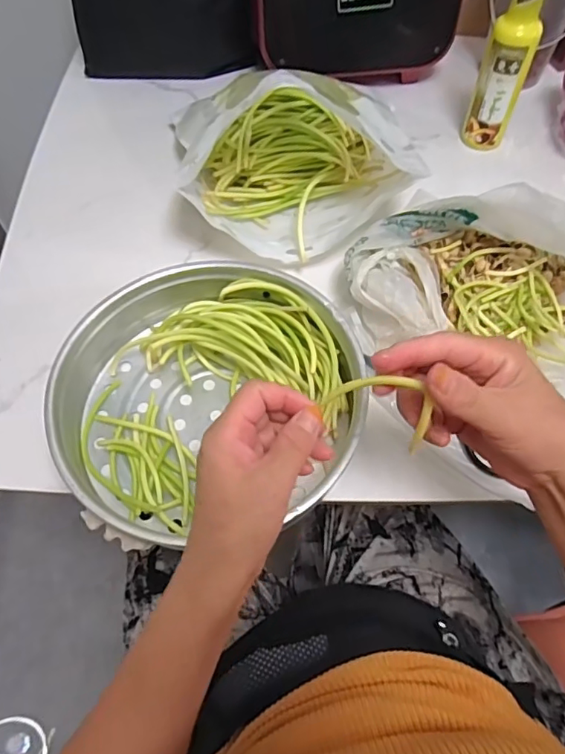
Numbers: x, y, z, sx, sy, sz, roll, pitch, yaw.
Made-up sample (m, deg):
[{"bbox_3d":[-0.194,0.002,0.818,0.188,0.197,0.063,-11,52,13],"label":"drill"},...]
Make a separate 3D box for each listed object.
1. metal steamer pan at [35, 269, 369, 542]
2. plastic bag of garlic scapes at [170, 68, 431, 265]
[{"bbox_3d":[-0.062,0.015,0.466,0.253,0.068,0.255,-9,59,-4],"label":"metal steamer pan"},{"bbox_3d":[0.014,-0.224,0.568,0.239,0.103,0.185,-21,61,-10],"label":"plastic bag of garlic scapes"}]

